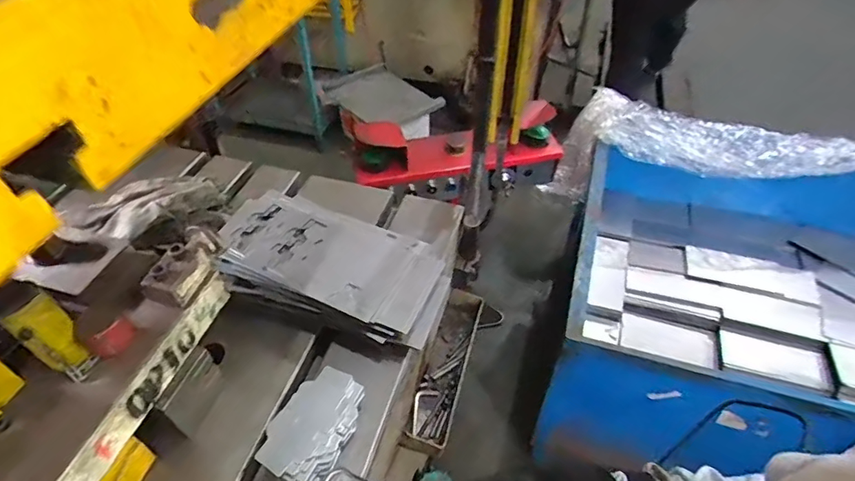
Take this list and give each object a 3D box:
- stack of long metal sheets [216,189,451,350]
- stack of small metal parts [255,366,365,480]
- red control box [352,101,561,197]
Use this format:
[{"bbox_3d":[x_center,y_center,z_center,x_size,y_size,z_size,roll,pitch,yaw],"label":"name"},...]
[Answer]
[{"bbox_3d":[-0.137,0.034,0.673,0.327,0.049,0.170,16,50,15],"label":"stack of long metal sheets"},{"bbox_3d":[-0.125,0.214,0.542,0.078,0.050,0.131,23,52,21],"label":"stack of small metal parts"},{"bbox_3d":[0.089,-0.227,1.309,0.553,0.202,0.146,-9,48,-7],"label":"red control box"}]

